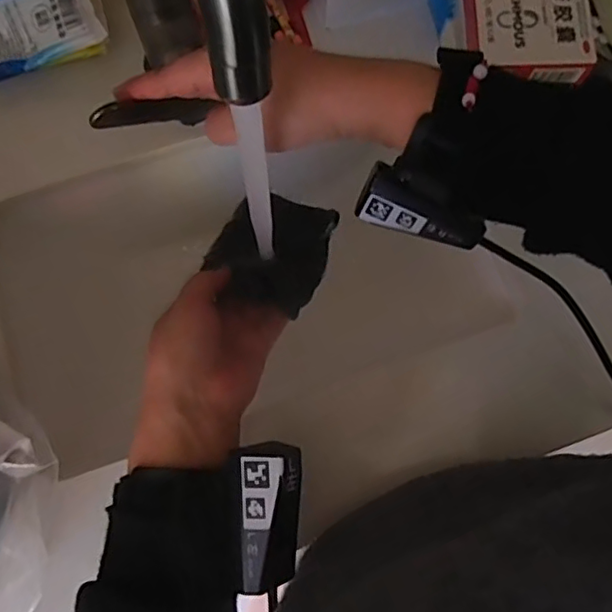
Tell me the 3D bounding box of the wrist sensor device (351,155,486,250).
[{"bbox_3d":[0.066,-0.057,0.333,0.070,0.031,0.022,20,38,2],"label":"wrist sensor device"}]

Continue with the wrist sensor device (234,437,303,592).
[{"bbox_3d":[-0.018,0.103,0.293,0.029,0.018,0.070,0,91,-2],"label":"wrist sensor device"}]

